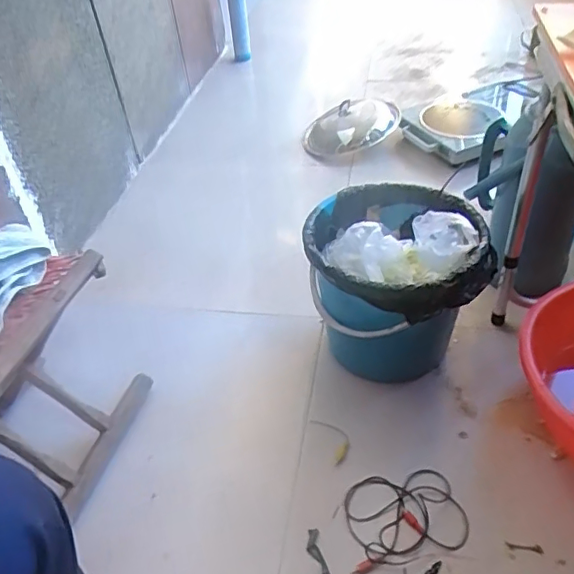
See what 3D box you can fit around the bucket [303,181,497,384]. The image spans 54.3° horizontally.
[{"bbox_3d":[0.177,-0.002,0.921,0.262,0.294,0.250,-4,41,3],"label":"bucket"}]

